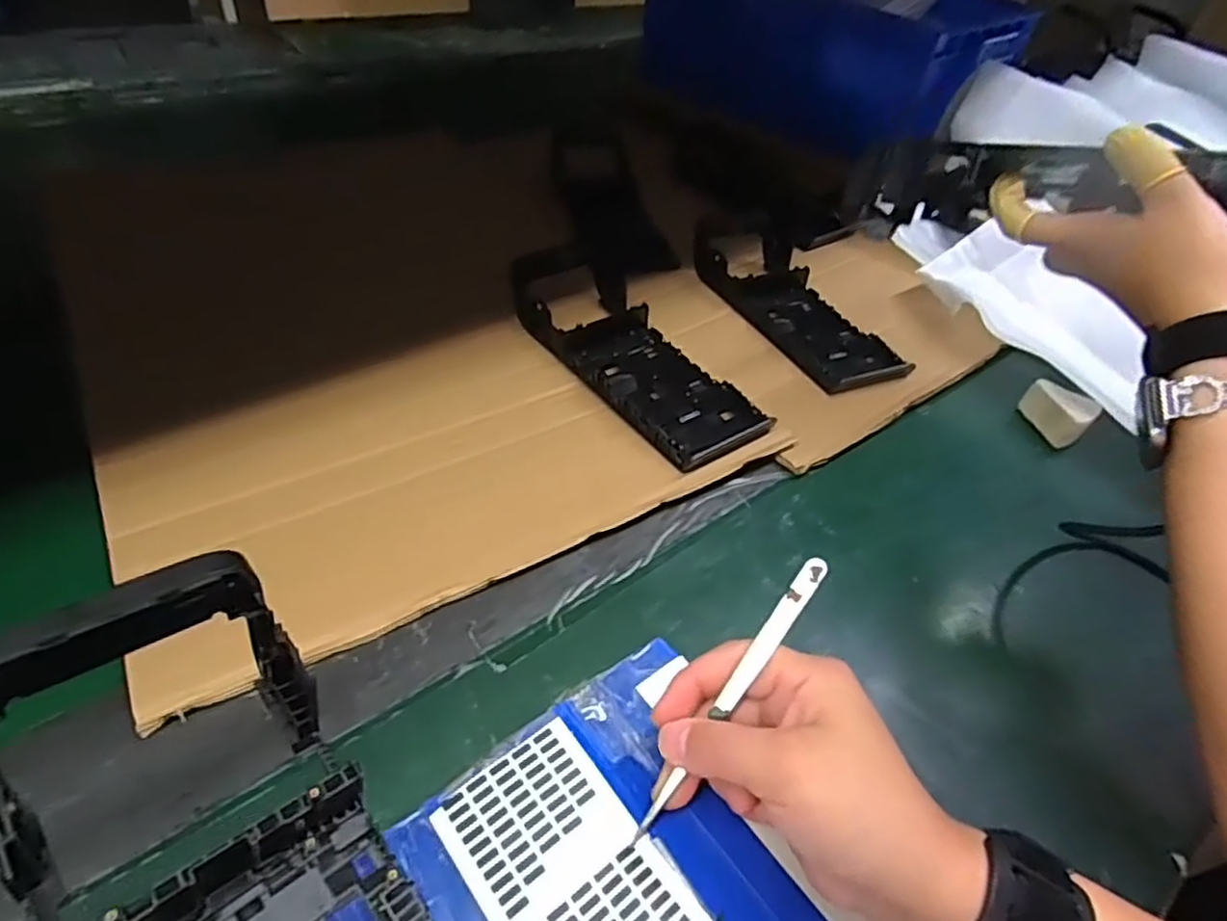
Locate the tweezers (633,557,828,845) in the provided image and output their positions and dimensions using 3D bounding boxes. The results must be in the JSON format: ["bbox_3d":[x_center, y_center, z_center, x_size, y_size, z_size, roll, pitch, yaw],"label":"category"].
[{"bbox_3d":[0.046,0.094,0.274,0.010,0.006,0.130,34,92,27],"label":"tweezers"}]

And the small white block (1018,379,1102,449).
[{"bbox_3d":[0.322,-0.036,0.503,0.016,0.033,0.049,-14,48,-22],"label":"small white block"}]

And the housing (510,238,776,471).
[{"bbox_3d":[0.007,-0.083,0.492,0.085,0.039,0.231,-21,51,-26],"label":"housing"}]

